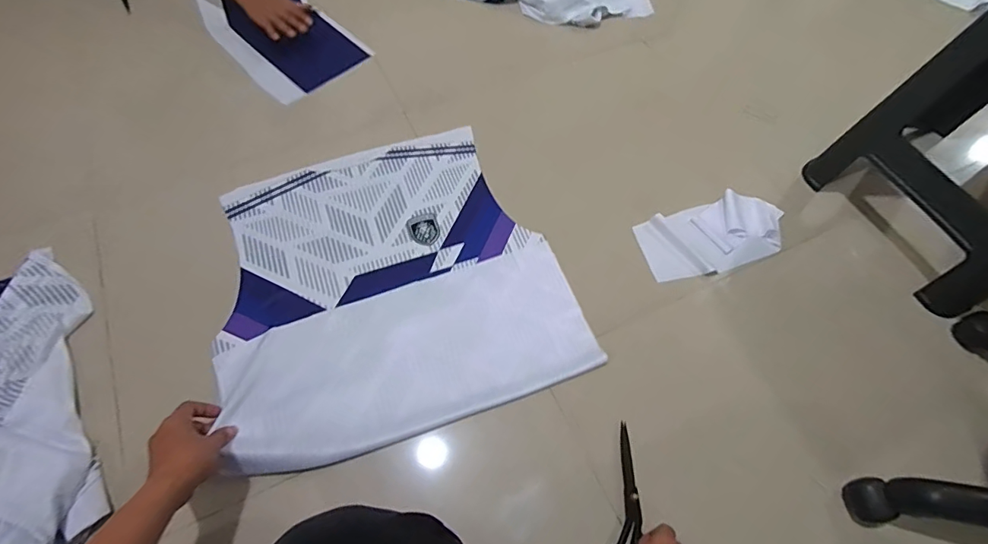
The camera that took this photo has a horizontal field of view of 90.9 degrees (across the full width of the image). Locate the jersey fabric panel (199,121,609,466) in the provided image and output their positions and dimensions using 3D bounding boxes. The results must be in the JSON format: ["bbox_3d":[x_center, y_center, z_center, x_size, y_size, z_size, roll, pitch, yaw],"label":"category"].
[{"bbox_3d":[-0.180,0.001,0.829,0.552,0.039,0.539,-19,65,-10],"label":"jersey fabric panel"}]

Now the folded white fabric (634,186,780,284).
[{"bbox_3d":[0.407,-0.067,0.903,0.279,0.015,0.140,-19,65,-10],"label":"folded white fabric"}]

